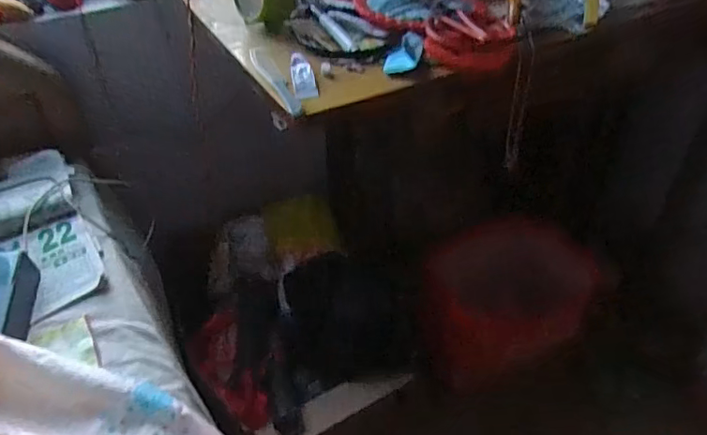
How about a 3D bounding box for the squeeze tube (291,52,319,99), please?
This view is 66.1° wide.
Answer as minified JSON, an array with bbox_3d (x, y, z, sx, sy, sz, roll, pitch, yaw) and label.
[{"bbox_3d":[-0.055,-0.156,0.598,0.025,0.011,0.096,-6,40,-6],"label":"squeeze tube"}]

